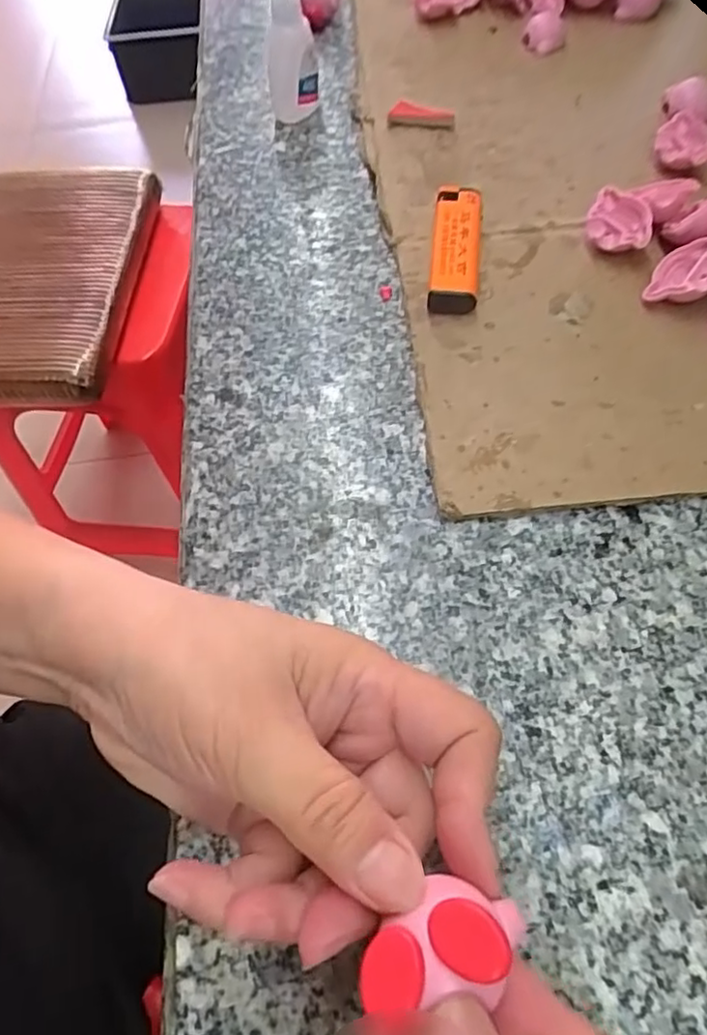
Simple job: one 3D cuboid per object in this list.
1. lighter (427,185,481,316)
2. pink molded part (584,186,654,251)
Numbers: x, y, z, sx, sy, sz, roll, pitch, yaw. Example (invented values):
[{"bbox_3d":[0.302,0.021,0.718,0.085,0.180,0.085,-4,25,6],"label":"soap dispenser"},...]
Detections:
[{"bbox_3d":[0.051,-0.133,0.313,0.023,0.015,0.077,4,61,7],"label":"lighter"},{"bbox_3d":[0.131,-0.145,0.311,0.030,0.019,0.028,15,63,13],"label":"pink molded part"}]

